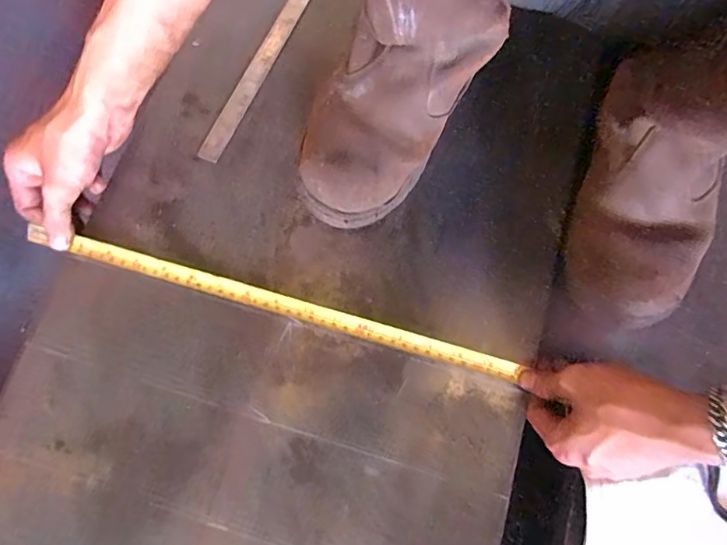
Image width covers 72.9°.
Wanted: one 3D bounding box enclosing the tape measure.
[{"bbox_3d":[-0.062,0.028,0.409,0.381,0.006,0.018,16,83,4],"label":"tape measure"}]

